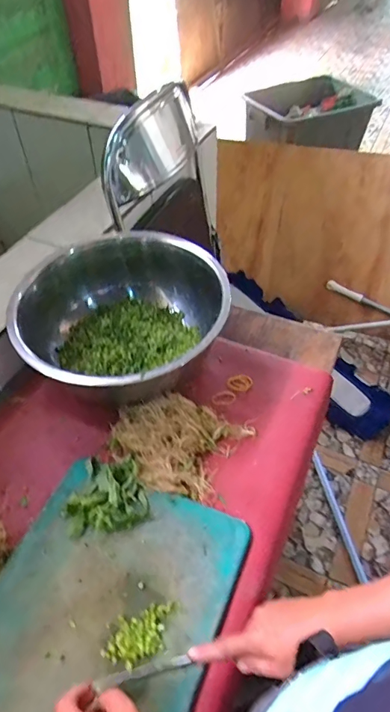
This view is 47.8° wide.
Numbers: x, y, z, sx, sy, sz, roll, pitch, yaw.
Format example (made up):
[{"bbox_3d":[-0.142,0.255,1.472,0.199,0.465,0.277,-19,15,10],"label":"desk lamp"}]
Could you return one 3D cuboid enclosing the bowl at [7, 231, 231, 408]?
[{"bbox_3d":[-0.116,-0.055,0.792,0.360,0.157,0.293,-32,56,-24],"label":"bowl"}]

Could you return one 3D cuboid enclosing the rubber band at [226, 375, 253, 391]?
[{"bbox_3d":[0.082,0.050,0.809,0.045,0.006,0.033,-1,49,0],"label":"rubber band"}]

